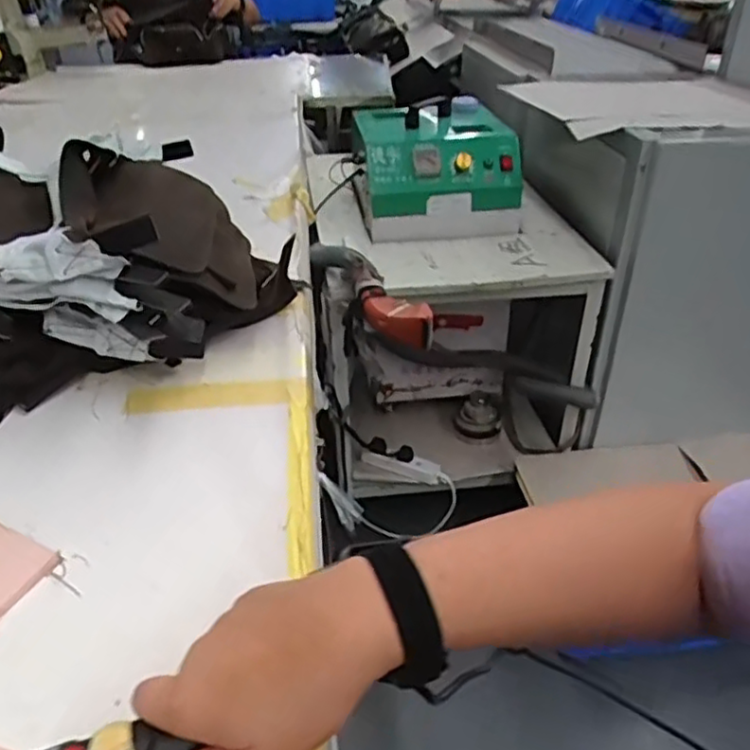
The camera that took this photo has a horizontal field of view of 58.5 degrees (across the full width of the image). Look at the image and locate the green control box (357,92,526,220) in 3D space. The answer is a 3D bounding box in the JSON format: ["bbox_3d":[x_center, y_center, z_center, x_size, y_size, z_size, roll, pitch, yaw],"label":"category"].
[{"bbox_3d":[0.124,-0.439,1.347,0.299,0.145,0.245,-6,34,-7],"label":"green control box"}]

